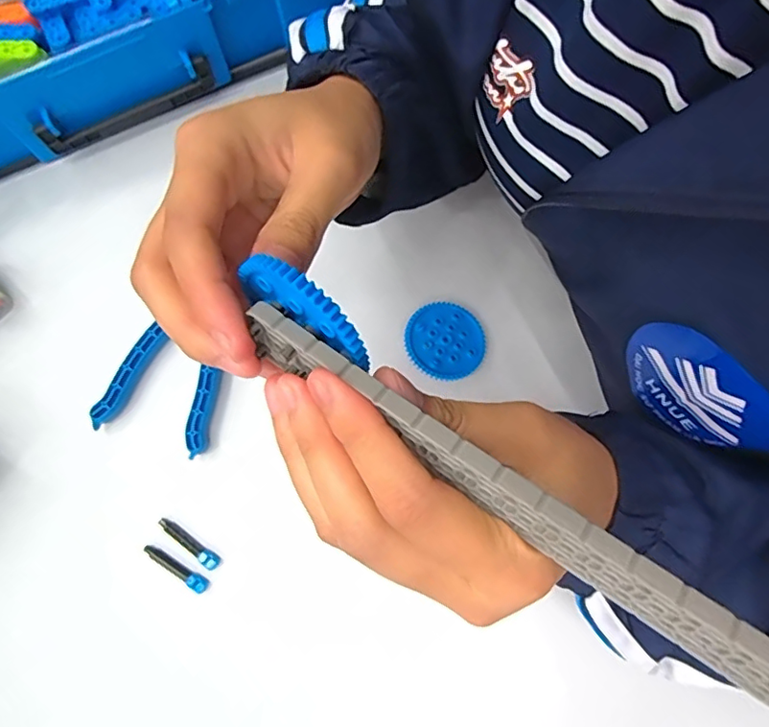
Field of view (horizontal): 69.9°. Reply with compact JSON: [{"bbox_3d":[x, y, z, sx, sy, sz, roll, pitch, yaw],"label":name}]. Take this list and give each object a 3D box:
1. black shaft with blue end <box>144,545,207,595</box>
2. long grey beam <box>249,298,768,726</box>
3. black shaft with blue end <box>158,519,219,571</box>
[{"bbox_3d":[-0.121,0.118,0.316,0.042,0.004,0.009,31,78,9],"label":"black shaft with blue end"},{"bbox_3d":[0.057,0.055,0.144,0.239,0.031,0.007,33,54,16],"label":"long grey beam"},{"bbox_3d":[-0.115,0.104,0.323,0.043,0.006,0.008,37,79,10],"label":"black shaft with blue end"}]

